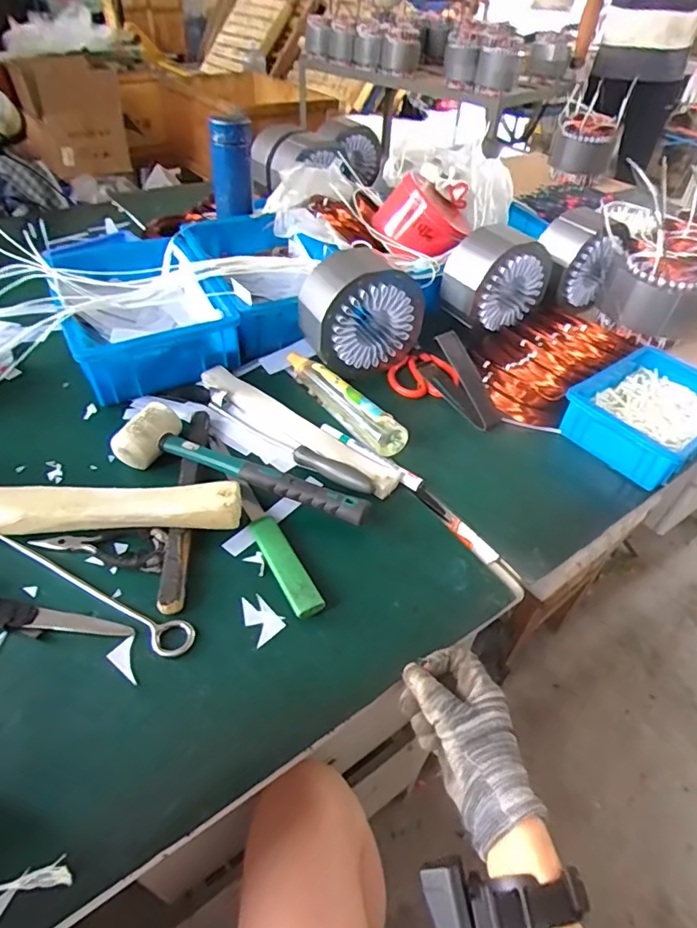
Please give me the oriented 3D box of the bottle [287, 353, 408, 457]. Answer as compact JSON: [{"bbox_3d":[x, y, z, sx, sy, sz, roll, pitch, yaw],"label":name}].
[{"bbox_3d":[-0.007,-0.085,0.678,0.043,0.043,0.210,-23,50,-25],"label":"bottle"}]

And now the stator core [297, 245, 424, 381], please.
[{"bbox_3d":[0.012,-0.202,0.721,0.151,0.143,0.101,-24,50,-26],"label":"stator core"}]

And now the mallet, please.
[{"bbox_3d":[-0.109,0.001,0.583,0.277,0.054,0.082,14,45,10],"label":"mallet"}]

